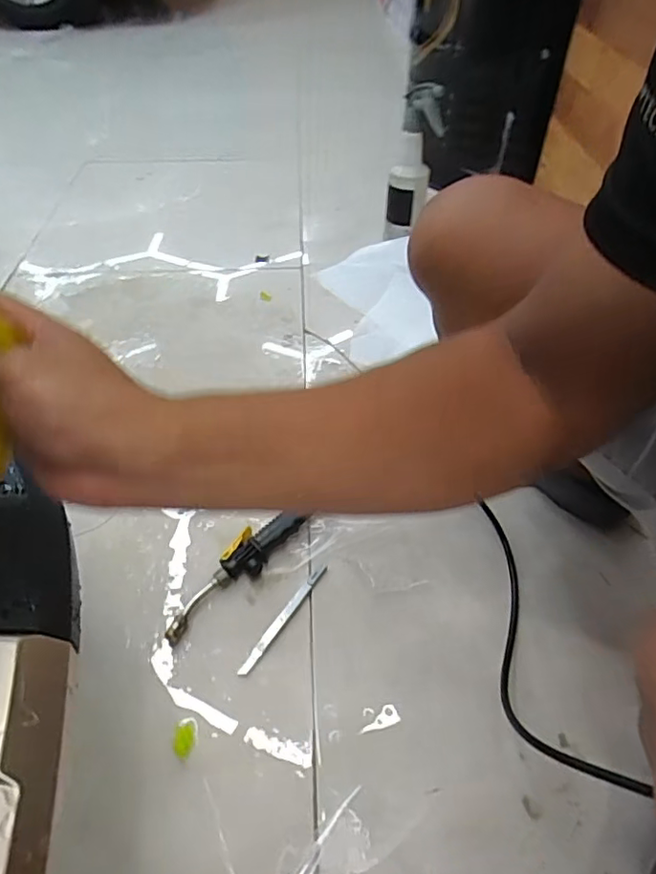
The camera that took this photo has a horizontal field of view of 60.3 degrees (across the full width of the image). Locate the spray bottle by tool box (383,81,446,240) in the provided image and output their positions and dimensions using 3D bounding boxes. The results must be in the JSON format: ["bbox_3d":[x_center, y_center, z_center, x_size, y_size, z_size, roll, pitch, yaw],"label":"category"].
[{"bbox_3d":[0.159,-0.513,1.060,0.087,0.259,0.091,11,47,10],"label":"spray bottle by tool box"}]

